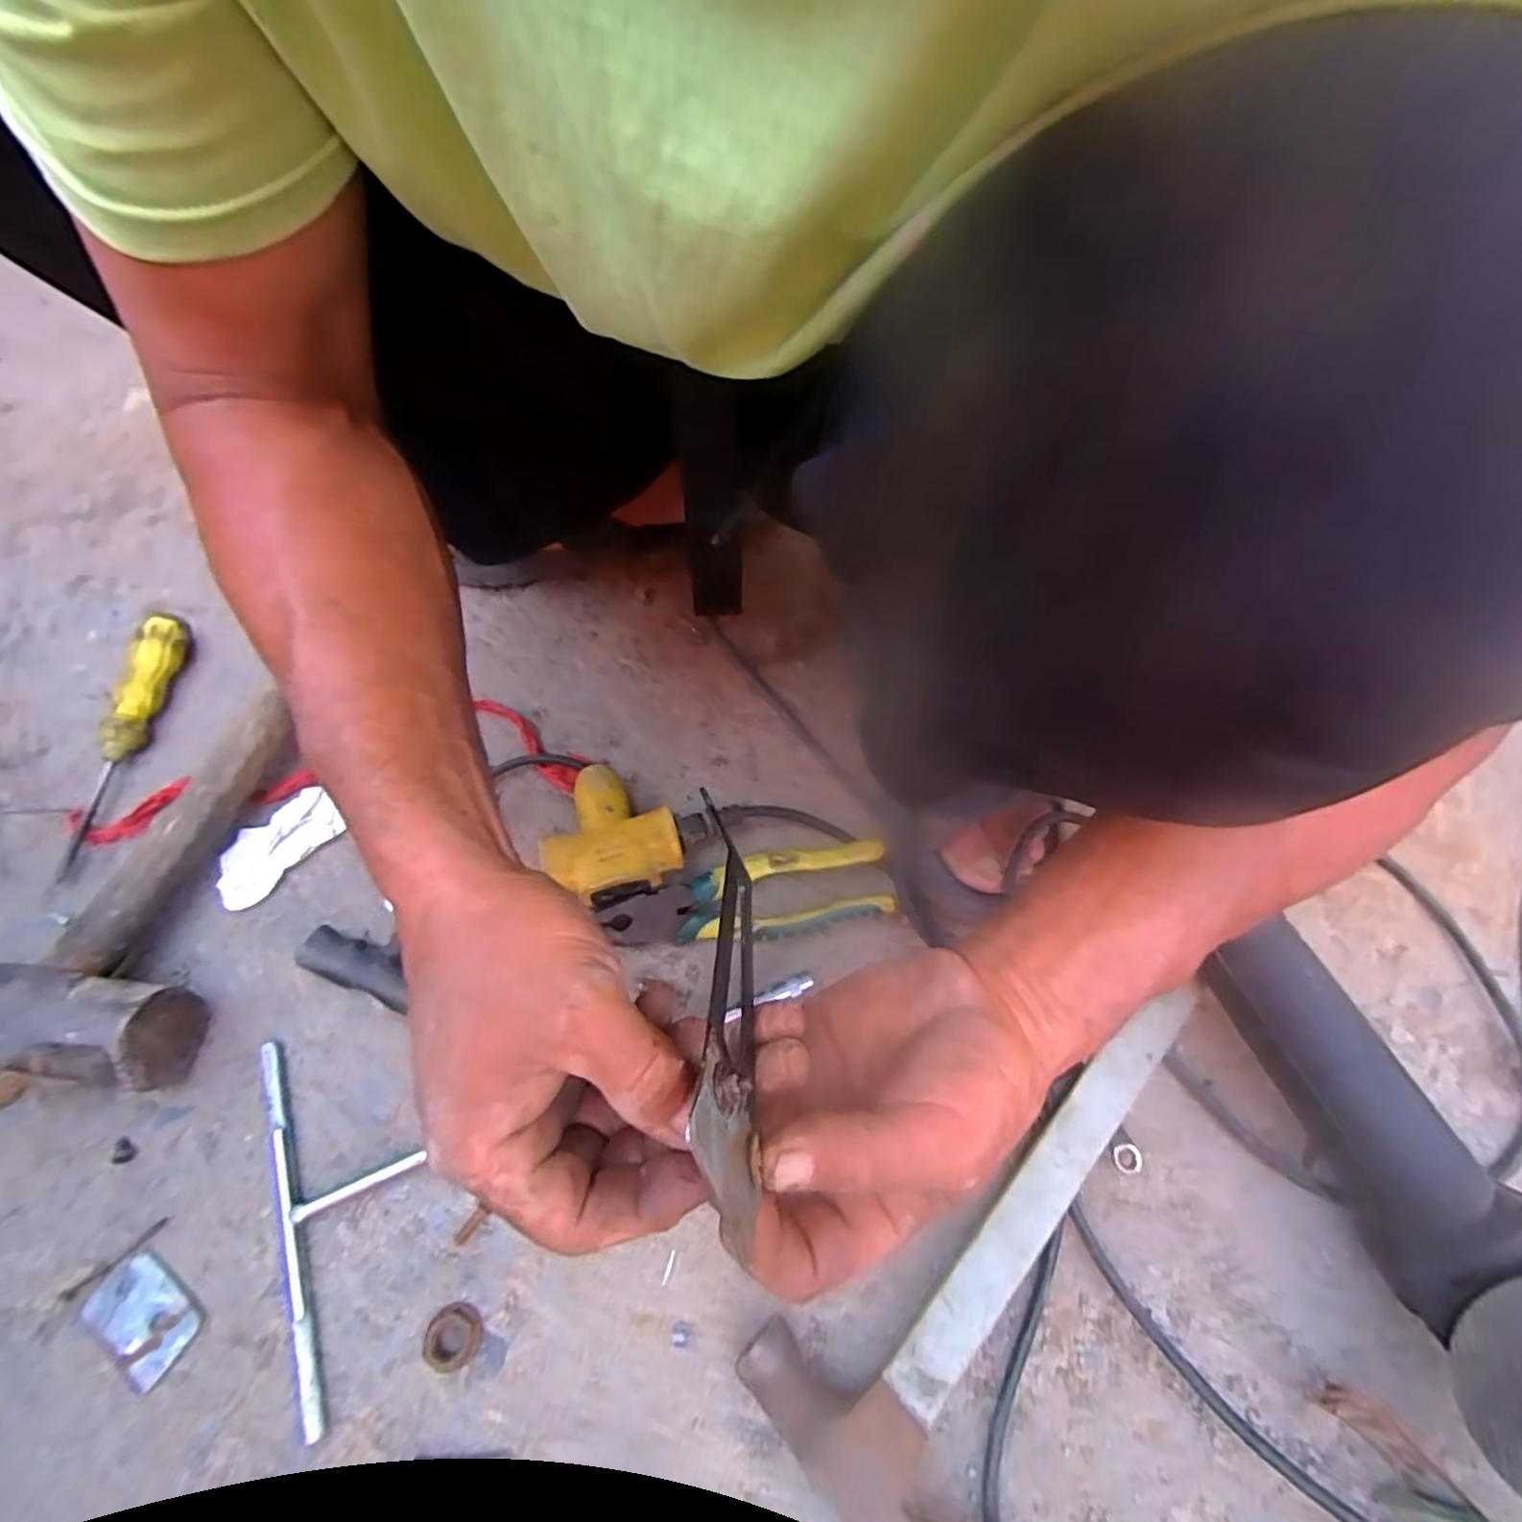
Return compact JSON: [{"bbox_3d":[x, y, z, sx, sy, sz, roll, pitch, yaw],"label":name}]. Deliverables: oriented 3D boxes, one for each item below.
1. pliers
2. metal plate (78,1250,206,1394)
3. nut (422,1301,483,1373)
[{"bbox_3d":[-0.008,0.088,0.434,0.176,0.025,0.046,-10,60,-8],"label":"pliers"},{"bbox_3d":[-0.292,0.261,0.332,0.054,0.004,0.034,30,66,17],"label":"metal plate"},{"bbox_3d":[-0.146,0.270,0.330,0.025,0.012,0.025,1,60,-2],"label":"nut"}]

